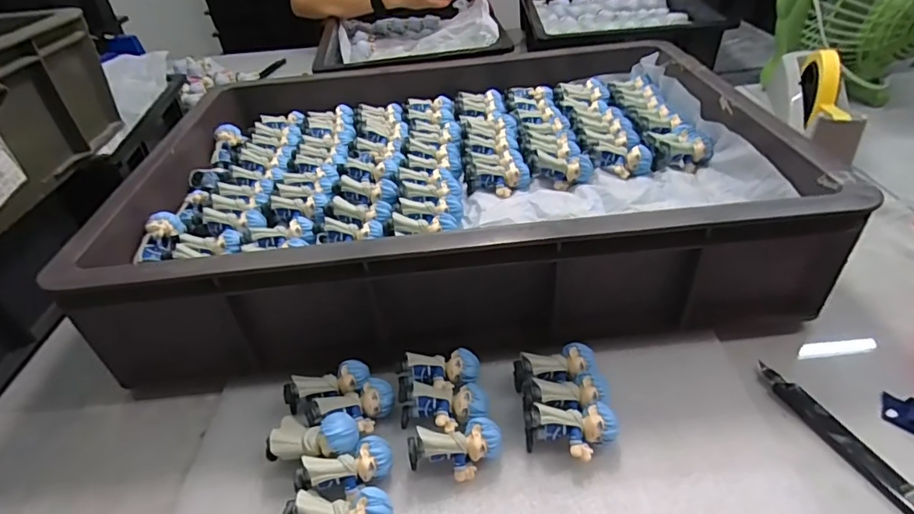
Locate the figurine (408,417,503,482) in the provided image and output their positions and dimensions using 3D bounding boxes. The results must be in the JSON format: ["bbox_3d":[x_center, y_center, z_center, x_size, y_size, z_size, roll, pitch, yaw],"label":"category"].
[{"bbox_3d":[0.000,0.130,0.338,0.061,0.032,0.029,-8,39,-3],"label":"figurine"}]

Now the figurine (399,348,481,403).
[{"bbox_3d":[-0.014,0.092,0.391,0.064,0.028,0.032,-14,40,-10],"label":"figurine"}]

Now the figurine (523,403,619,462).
[{"bbox_3d":[0.078,0.121,0.341,0.060,0.030,0.032,-6,39,-1],"label":"figurine"}]

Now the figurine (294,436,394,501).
[{"bbox_3d":[-0.071,0.142,0.332,0.060,0.033,0.027,-21,41,-17],"label":"figurine"}]

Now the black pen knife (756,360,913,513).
[{"bbox_3d":[0.259,0.122,0.335,0.016,0.008,0.139,-18,41,-14],"label":"black pen knife"}]

